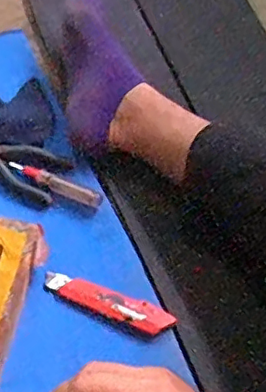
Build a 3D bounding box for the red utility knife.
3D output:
[{"bbox_3d":[-0.029,0.121,0.674,0.153,0.018,0.030,22,65,8],"label":"red utility knife"}]

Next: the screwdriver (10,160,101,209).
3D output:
[{"bbox_3d":[-0.098,-0.018,0.742,0.126,0.020,0.018,25,66,9],"label":"screwdriver"}]

